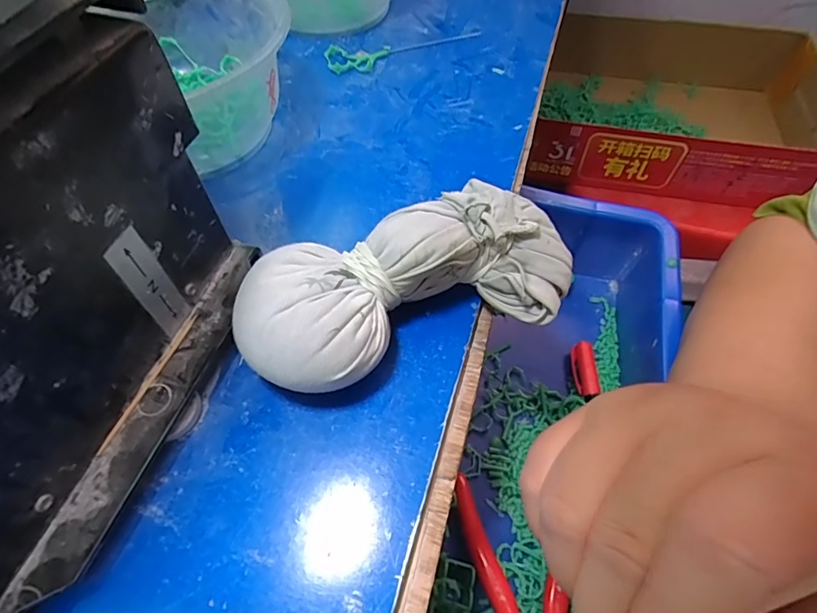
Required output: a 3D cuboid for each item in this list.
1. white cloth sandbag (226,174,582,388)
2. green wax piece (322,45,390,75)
[{"bbox_3d":[0.002,-0.008,0.196,0.139,0.042,0.062,-20,60,-12],"label":"white cloth sandbag"},{"bbox_3d":[-0.033,-0.165,0.316,0.043,0.005,0.030,-7,58,-4],"label":"green wax piece"}]

